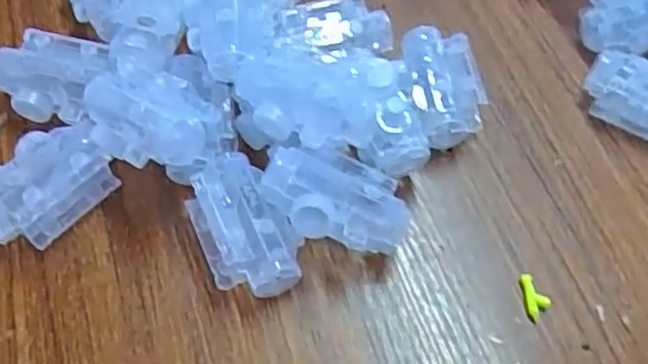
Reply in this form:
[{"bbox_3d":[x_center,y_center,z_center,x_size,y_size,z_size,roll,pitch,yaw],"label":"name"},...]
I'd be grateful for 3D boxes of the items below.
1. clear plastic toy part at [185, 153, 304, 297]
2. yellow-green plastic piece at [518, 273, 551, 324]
[{"bbox_3d":[-0.039,0.022,0.314,0.041,0.032,0.066,-22,62,-15],"label":"clear plastic toy part"},{"bbox_3d":[0.101,0.054,0.315,0.012,0.004,0.022,-4,59,-5],"label":"yellow-green plastic piece"}]

